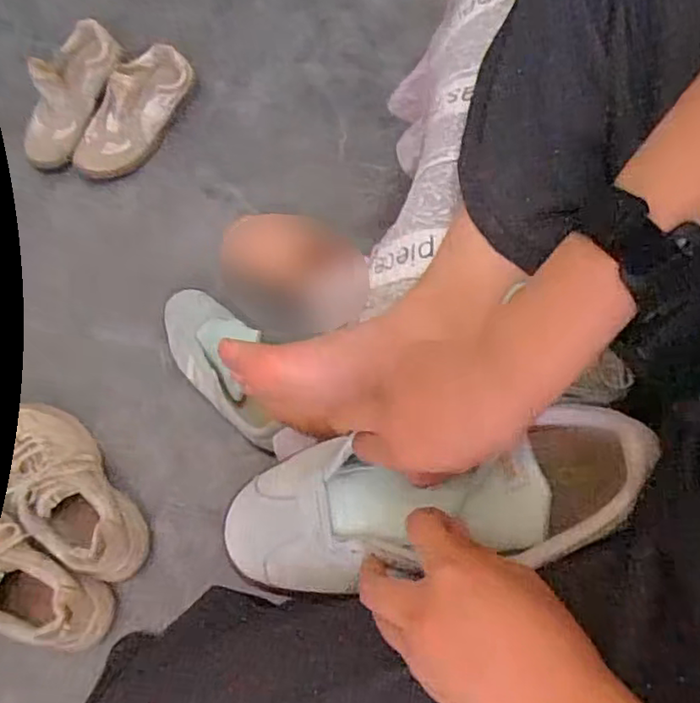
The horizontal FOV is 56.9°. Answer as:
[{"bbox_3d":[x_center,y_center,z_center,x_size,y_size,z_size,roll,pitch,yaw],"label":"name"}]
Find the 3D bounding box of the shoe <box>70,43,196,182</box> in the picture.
[{"bbox_3d":[-0.324,-0.357,0.964,0.088,0.056,0.230,33,85,11],"label":"shoe"}]

